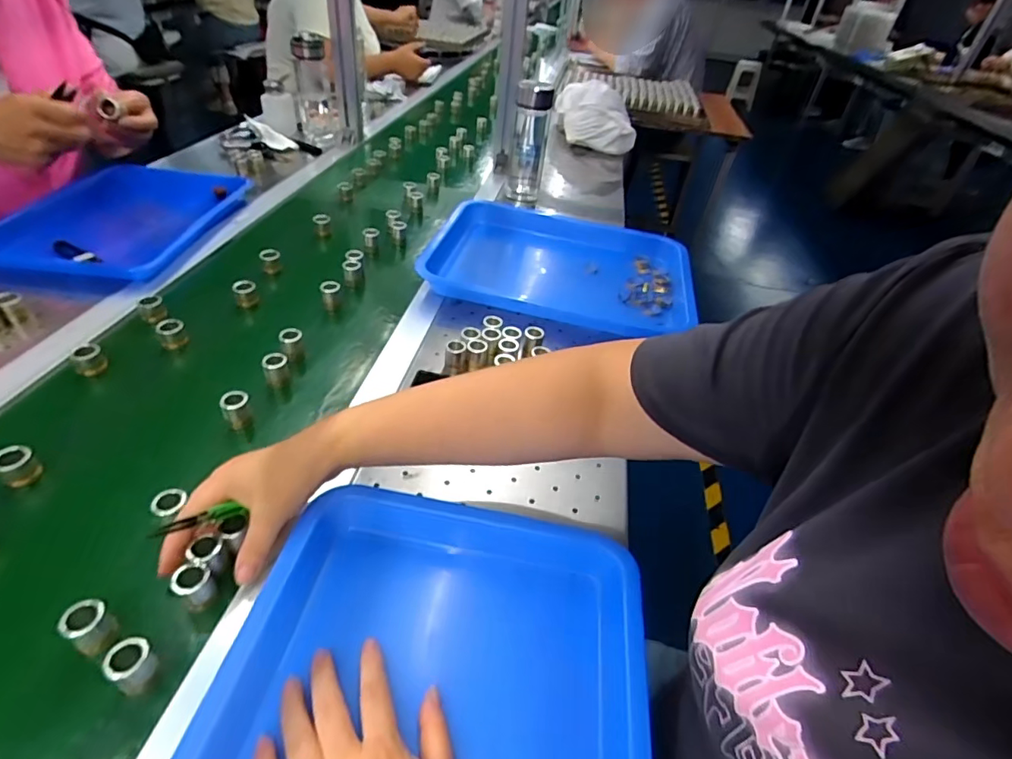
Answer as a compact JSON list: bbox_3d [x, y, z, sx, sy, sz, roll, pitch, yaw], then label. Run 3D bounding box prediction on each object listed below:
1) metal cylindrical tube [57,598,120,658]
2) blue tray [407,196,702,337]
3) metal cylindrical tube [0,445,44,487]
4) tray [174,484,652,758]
[{"bbox_3d":[-0.270,0.161,0.338,0.021,0.032,0.023,4,40,-3],"label":"metal cylindrical tube"},{"bbox_3d":[0.085,-0.177,0.790,0.378,0.041,0.306,13,40,5],"label":"blue tray"},{"bbox_3d":[-0.403,0.072,0.429,0.023,0.029,0.025,30,45,25],"label":"metal cylindrical tube"},{"bbox_3d":[-0.044,0.225,0.311,0.273,0.058,0.321,9,40,2],"label":"tray"}]

